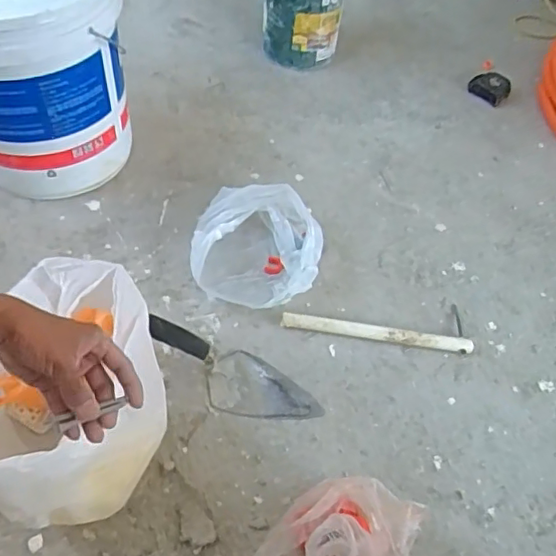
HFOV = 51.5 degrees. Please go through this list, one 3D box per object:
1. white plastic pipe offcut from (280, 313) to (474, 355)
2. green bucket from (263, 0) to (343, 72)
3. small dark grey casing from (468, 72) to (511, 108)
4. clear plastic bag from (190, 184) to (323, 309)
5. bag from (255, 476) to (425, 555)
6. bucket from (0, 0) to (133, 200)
[{"bbox_3d":[0.143,0.082,0.837,0.274,0.024,0.024,6,53,1],"label":"white plastic pipe offcut"},{"bbox_3d":[0.057,-0.587,1.248,0.165,0.192,0.185,10,53,4],"label":"green bucket"},{"bbox_3d":[0.451,-0.406,1.226,0.068,0.031,0.079,-36,63,-27],"label":"small dark grey casing"},{"bbox_3d":[-0.031,-0.047,0.889,0.194,0.083,0.185,14,53,7],"label":"clear plastic bag"},{"bbox_3d":[0.063,0.284,0.620,0.122,0.104,0.140,37,59,22],"label":"bag"},{"bbox_3d":[-0.386,-0.326,0.923,0.278,0.330,0.296,2,53,-2],"label":"bucket"}]

